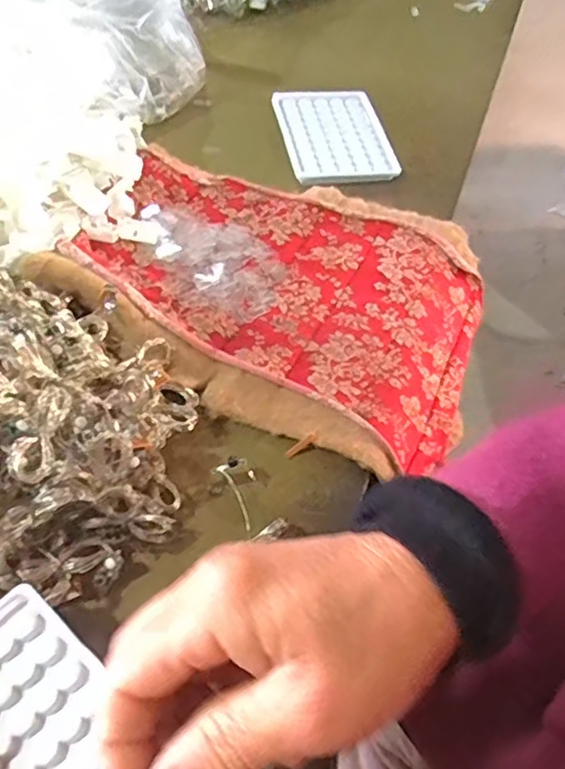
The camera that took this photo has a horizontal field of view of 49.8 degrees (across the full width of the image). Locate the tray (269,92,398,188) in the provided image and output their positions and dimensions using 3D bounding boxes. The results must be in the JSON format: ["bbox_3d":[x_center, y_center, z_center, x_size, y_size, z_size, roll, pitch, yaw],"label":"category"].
[{"bbox_3d":[0.048,-0.237,0.577,0.094,0.011,0.138,-7,56,-10],"label":"tray"}]

